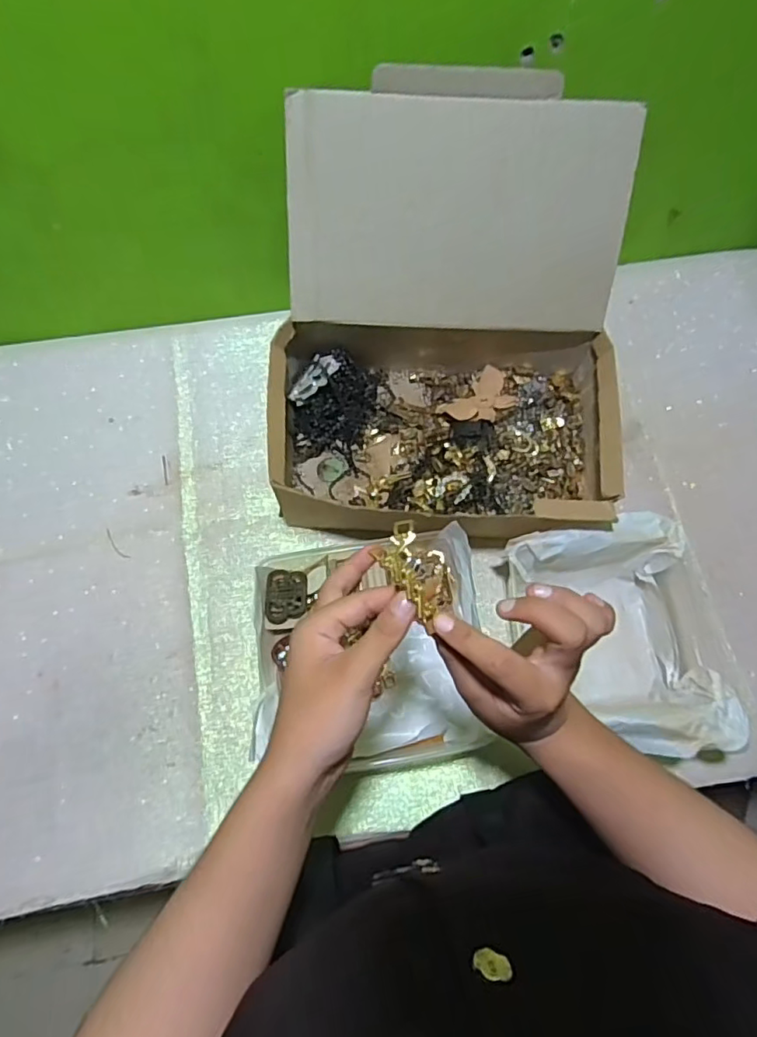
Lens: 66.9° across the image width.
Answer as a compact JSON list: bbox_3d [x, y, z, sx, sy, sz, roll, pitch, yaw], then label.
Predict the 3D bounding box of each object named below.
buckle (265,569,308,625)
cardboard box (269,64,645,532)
[{"bbox_3d":[-0.086,0.072,0.538,0.039,0.004,0.053,-2,61,-9],"label":"buckle"},{"bbox_3d":[0.065,-0.167,0.548,0.331,0.249,0.331,2,69,-1],"label":"cardboard box"}]

